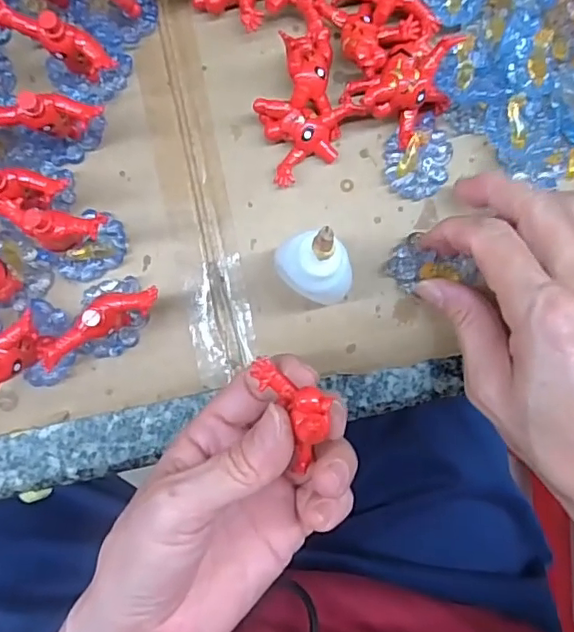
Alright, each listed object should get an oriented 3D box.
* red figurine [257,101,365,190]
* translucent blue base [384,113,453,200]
[{"bbox_3d":[0.011,-0.079,0.262,0.048,0.017,0.035,1,89,0],"label":"red figurine"},{"bbox_3d":[0.062,-0.074,0.264,0.030,0.013,0.039,7,89,0],"label":"translucent blue base"}]

